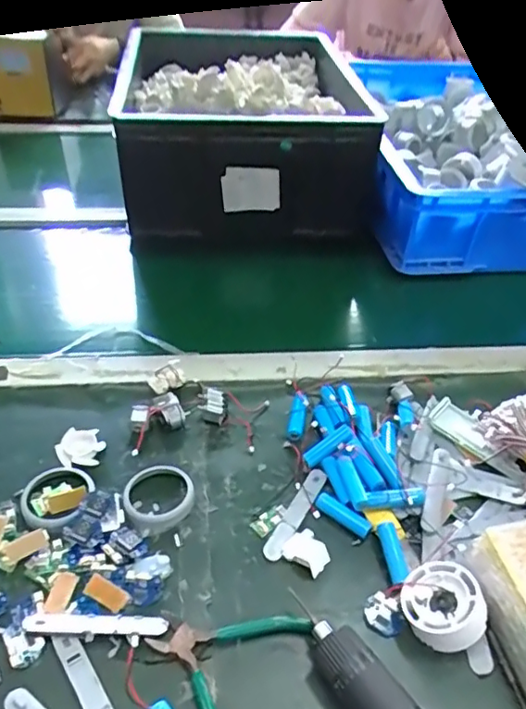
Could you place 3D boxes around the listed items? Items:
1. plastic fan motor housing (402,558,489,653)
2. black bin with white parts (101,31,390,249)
[{"bbox_3d":[0.128,0.177,0.405,0.054,0.024,0.055,-22,34,16],"label":"plastic fan motor housing"},{"bbox_3d":[-0.041,-0.377,0.927,0.338,0.187,0.490,-2,41,-6],"label":"black bin with white parts"}]

